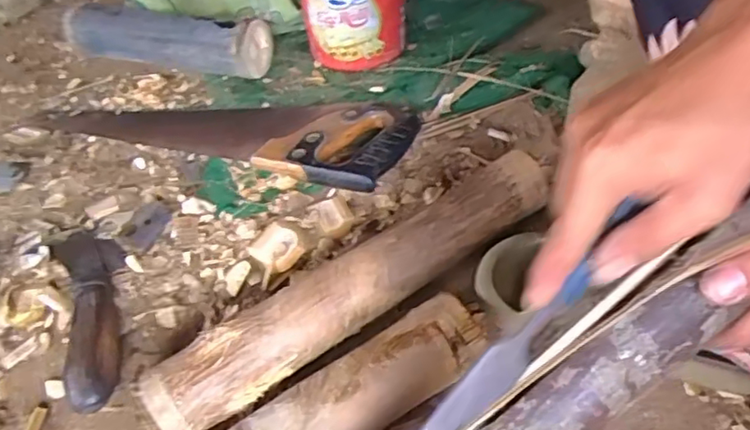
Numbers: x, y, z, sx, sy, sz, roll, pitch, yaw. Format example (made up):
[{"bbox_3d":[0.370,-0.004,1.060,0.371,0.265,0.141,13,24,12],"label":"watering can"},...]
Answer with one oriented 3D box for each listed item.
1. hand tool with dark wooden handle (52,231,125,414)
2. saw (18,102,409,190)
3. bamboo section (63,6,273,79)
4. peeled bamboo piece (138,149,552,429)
[{"bbox_3d":[-0.262,0.088,0.570,0.060,0.029,0.198,-20,51,-10],"label":"hand tool with dark wooden handle"},{"bbox_3d":[-0.192,-0.119,0.723,0.493,0.047,0.131,15,54,18],"label":"saw"},{"bbox_3d":[-0.281,-0.242,0.824,0.286,0.072,0.079,9,52,14],"label":"bamboo section"},{"bbox_3d":[-0.008,0.064,0.539,0.393,0.064,0.059,-31,54,-18],"label":"peeled bamboo piece"}]

